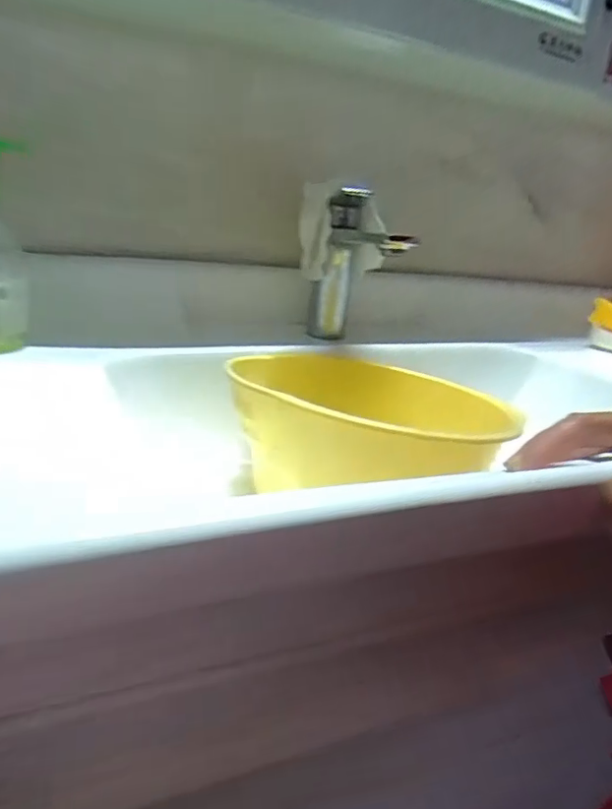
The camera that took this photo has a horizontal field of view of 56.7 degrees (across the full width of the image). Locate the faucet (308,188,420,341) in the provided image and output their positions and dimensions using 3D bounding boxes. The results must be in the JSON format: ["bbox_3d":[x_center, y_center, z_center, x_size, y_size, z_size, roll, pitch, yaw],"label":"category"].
[{"bbox_3d":[0.051,-0.127,0.577,0.054,0.163,0.139,-1,21,-23],"label":"faucet"}]

